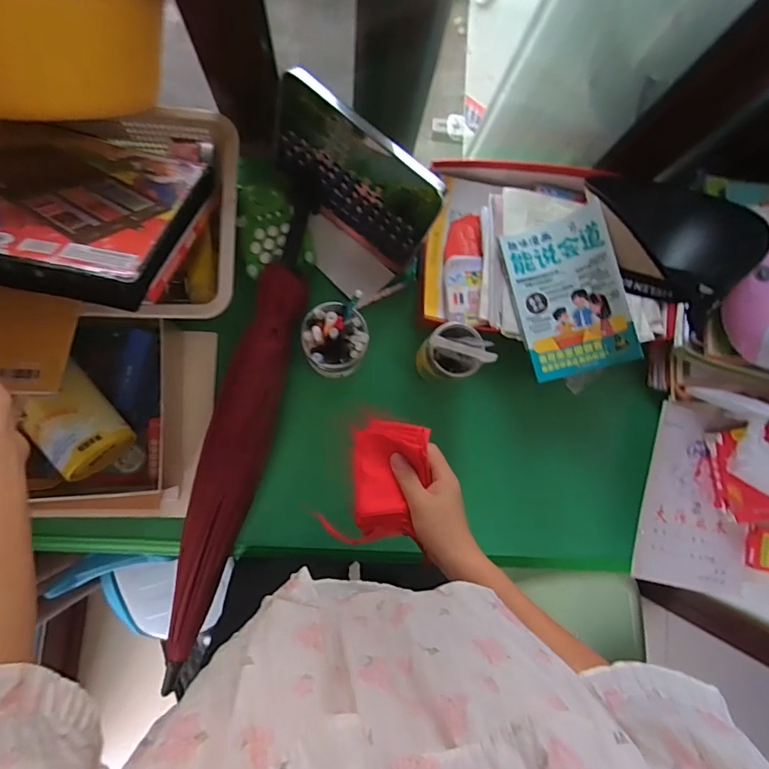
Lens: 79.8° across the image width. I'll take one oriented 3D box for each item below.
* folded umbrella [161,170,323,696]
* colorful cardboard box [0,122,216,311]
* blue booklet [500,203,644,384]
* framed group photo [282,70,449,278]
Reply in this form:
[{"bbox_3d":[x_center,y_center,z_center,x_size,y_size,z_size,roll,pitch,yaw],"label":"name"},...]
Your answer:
[{"bbox_3d":[-0.187,0.042,0.625,0.079,0.049,0.680,17,84,-6],"label":"folded umbrella"},{"bbox_3d":[-0.386,-0.200,0.491,0.325,0.046,0.290,10,46,-9],"label":"colorful cardboard box"},{"bbox_3d":[0.239,-0.118,0.597,0.112,0.086,0.210,-12,88,-8],"label":"blue booklet"},{"bbox_3d":[-0.043,-0.271,0.617,0.242,0.173,0.016,39,63,-2],"label":"framed group photo"}]

